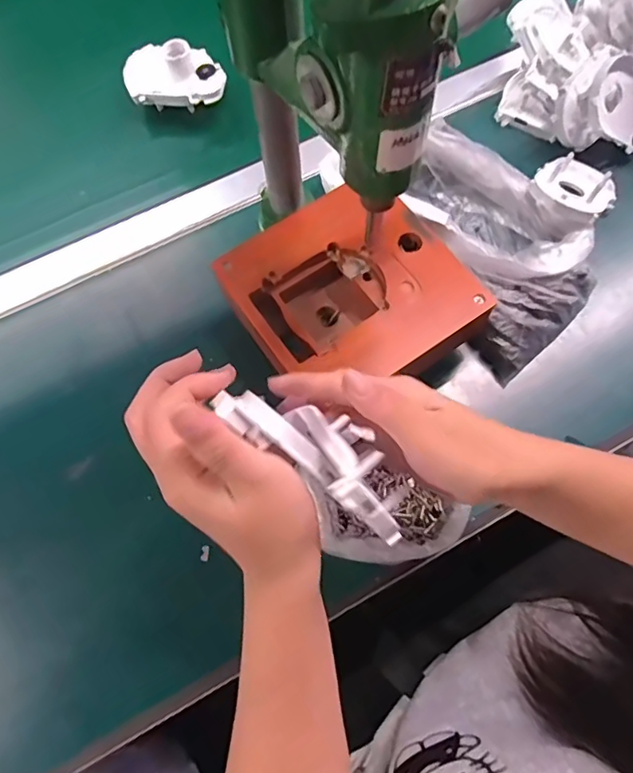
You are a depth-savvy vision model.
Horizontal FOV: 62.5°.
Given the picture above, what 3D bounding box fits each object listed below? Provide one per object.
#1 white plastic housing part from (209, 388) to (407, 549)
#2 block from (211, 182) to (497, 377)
[{"bbox_3d":[0.006,0.032,0.257,0.112,0.036,0.036,37,75,-3],"label":"white plastic housing part"},{"bbox_3d":[0.024,-0.064,0.411,0.155,0.068,0.155,-34,72,-11],"label":"block"}]

